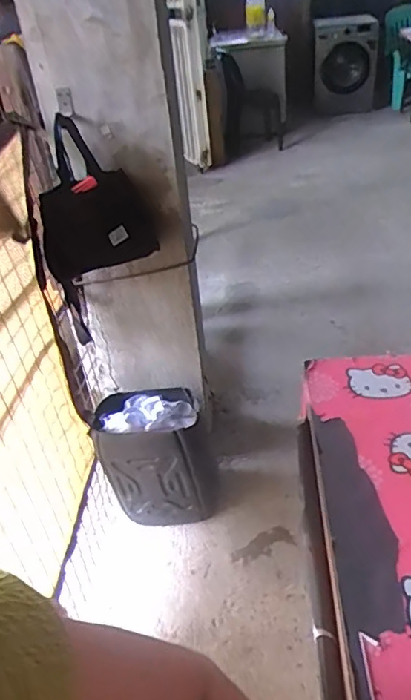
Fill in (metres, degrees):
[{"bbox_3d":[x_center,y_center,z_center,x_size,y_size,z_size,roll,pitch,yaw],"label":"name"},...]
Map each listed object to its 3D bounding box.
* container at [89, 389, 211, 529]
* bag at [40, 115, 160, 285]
[{"bbox_3d":[-0.135,0.321,1.600,0.312,0.345,0.222,-2,34,6],"label":"container"},{"bbox_3d":[-0.253,-0.322,1.281,0.258,0.323,0.146,-15,35,-13],"label":"bag"}]

